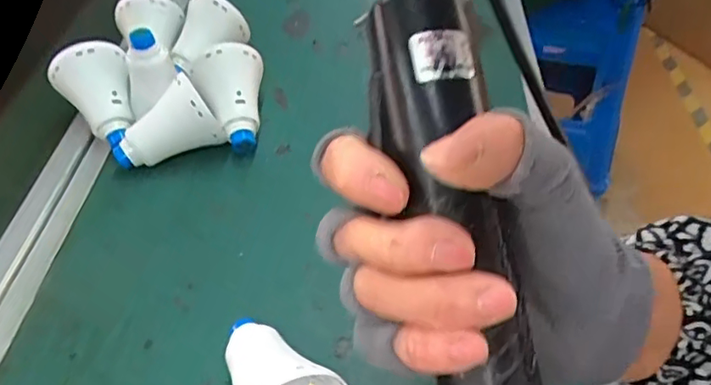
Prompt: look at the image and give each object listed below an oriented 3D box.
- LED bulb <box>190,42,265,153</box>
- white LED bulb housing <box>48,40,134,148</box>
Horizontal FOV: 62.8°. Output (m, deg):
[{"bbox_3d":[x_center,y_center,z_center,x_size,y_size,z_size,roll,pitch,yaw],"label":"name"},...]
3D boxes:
[{"bbox_3d":[-0.103,-0.079,0.493,0.061,0.063,0.076,-10,47,-9],"label":"LED bulb"},{"bbox_3d":[-0.213,-0.077,0.485,0.060,0.064,0.079,-22,50,-19],"label":"white LED bulb housing"}]

